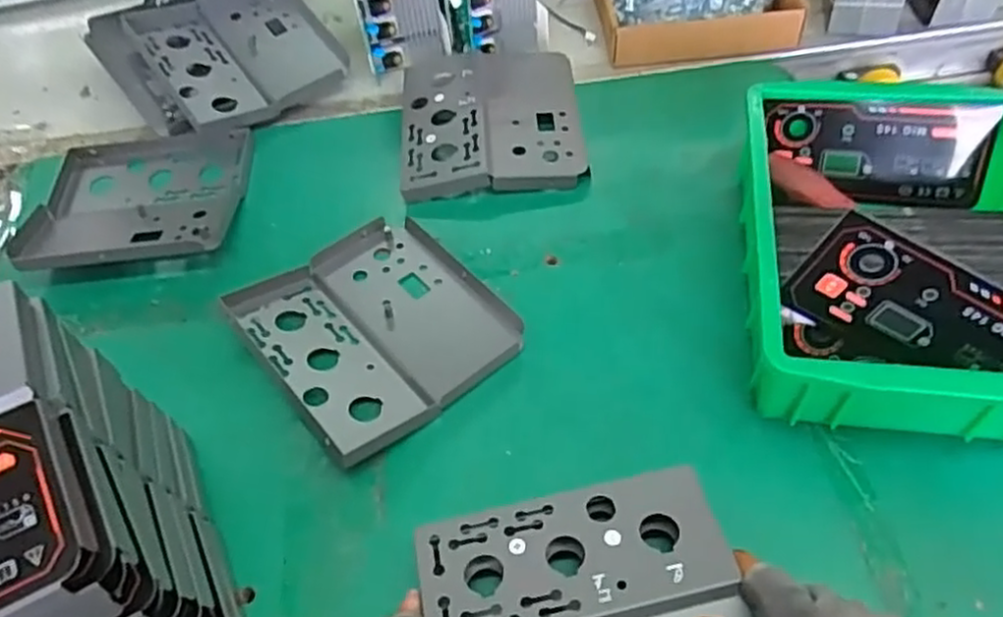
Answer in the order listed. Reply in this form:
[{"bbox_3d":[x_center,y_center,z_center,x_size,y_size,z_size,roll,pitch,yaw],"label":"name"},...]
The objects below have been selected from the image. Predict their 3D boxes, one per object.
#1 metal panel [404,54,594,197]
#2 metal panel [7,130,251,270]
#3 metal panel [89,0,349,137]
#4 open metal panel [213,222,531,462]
[{"bbox_3d":[-0.008,-0.155,0.605,0.146,0.027,0.152,-5,54,2],"label":"metal panel"},{"bbox_3d":[-0.291,-0.093,0.579,0.158,0.033,0.167,-5,54,1],"label":"metal panel"},{"bbox_3d":[-0.251,-0.231,0.669,0.182,0.049,0.174,-34,68,-19],"label":"metal panel"},{"bbox_3d":[-0.085,0.008,0.491,0.152,0.029,0.160,-36,59,-19],"label":"open metal panel"}]

